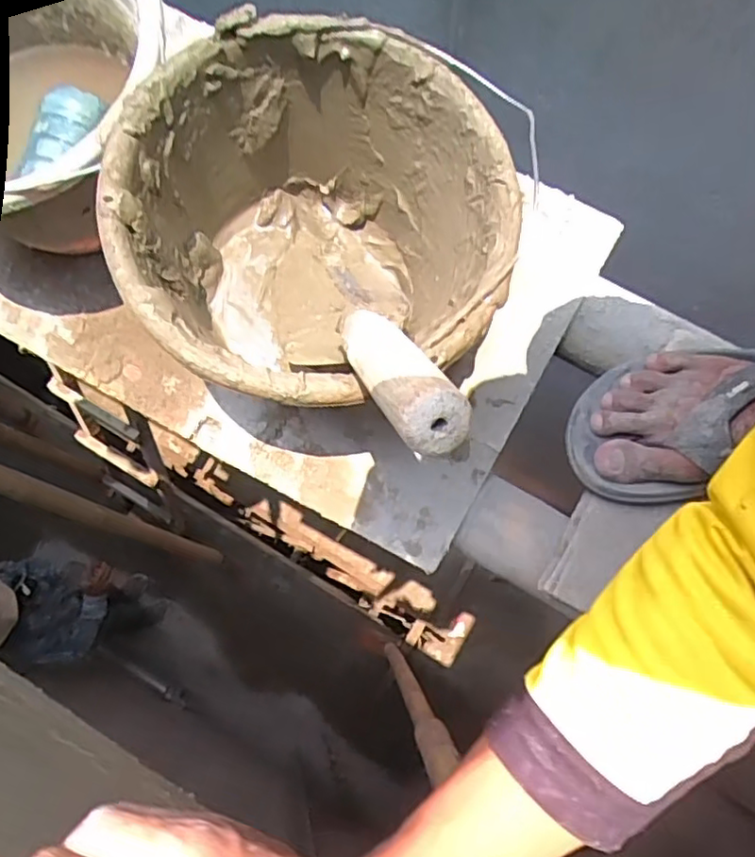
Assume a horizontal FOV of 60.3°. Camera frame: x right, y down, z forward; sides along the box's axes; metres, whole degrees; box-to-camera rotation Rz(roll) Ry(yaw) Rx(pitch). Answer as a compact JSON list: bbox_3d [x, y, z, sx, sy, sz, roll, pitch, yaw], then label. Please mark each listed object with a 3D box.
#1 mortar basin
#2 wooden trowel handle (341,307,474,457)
[{"bbox_3d":[-0.031,-0.119,0.460,0.229,0.196,0.240,0,77,1],"label":"mortar basin"},{"bbox_3d":[0.008,-0.032,0.320,0.033,0.026,0.117,-23,38,-4],"label":"wooden trowel handle"}]

